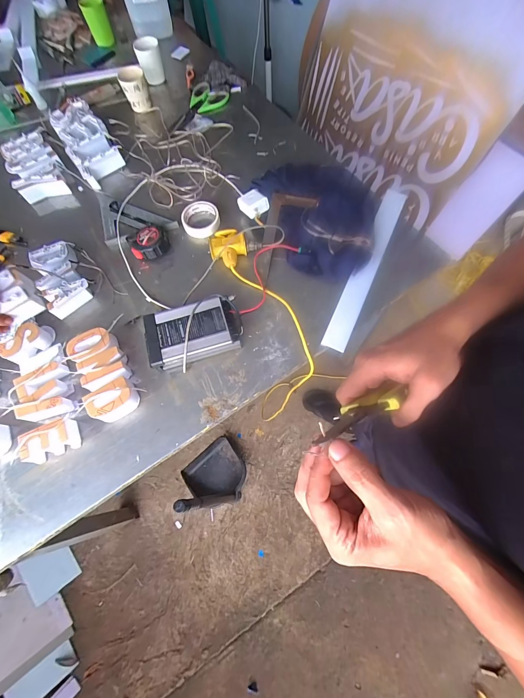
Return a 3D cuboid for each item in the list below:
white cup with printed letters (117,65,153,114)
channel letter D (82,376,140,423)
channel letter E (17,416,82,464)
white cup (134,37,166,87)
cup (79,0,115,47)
[{"bbox_3d":[-0.381,-0.780,0.950,0.075,0.089,0.079,0,69,1],"label":"white cup with printed letters"},{"bbox_3d":[-0.282,0.099,0.600,0.088,0.047,0.059,-28,71,-10],"label":"channel letter D"},{"bbox_3d":[-0.394,0.167,0.578,0.095,0.046,0.061,-22,70,-8],"label":"channel letter E"},{"bbox_3d":[-0.363,-0.939,1.023,0.075,0.095,0.078,0,69,1],"label":"white cup"},{"bbox_3d":[-0.599,-1.200,1.150,0.085,0.111,0.098,-22,70,-8],"label":"cup"}]

